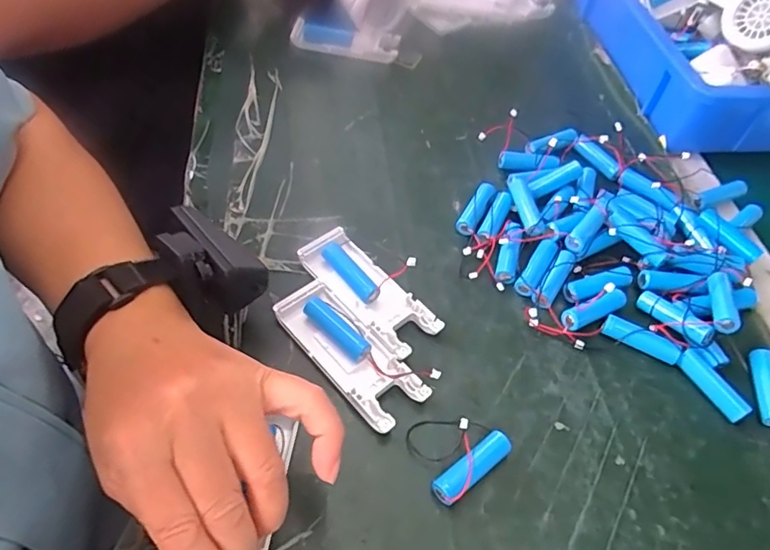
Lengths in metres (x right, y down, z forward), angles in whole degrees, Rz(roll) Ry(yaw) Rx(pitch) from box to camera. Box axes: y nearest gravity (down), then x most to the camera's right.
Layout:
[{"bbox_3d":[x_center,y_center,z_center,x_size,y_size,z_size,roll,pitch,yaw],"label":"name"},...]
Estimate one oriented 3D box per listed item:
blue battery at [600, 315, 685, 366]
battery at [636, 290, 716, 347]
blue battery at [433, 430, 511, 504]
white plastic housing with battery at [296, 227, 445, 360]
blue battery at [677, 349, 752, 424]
[{"bbox_3d":[0.171,0.042,0.362,0.050,0.011,0.013,26,55,13],"label":"blue battery"},{"bbox_3d":[0.193,0.028,0.365,0.016,0.012,0.052,-28,46,-24],"label":"battery"},{"bbox_3d":[0.048,0.105,0.299,0.048,0.015,0.015,-32,62,-26],"label":"blue battery"},{"bbox_3d":[-0.012,0.011,0.361,0.040,0.012,0.102,-36,64,-27],"label":"white plastic housing with battery"},{"bbox_3d":[0.208,0.070,0.346,0.012,0.013,0.048,-25,59,-22],"label":"blue battery"}]

